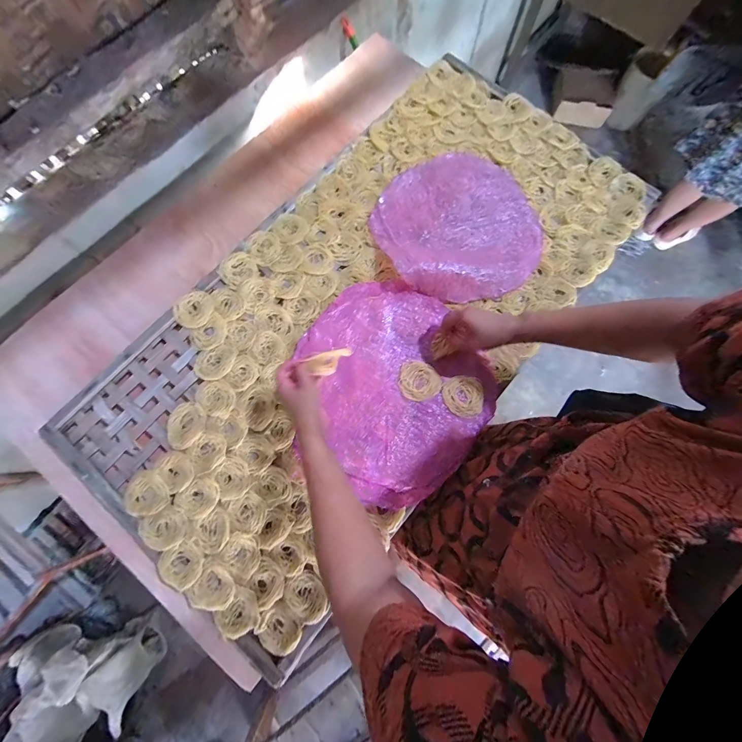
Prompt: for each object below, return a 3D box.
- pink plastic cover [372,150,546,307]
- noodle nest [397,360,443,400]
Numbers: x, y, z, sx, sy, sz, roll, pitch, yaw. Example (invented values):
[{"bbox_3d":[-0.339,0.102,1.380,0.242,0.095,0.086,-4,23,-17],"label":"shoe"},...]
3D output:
[{"bbox_3d":[0.182,-0.311,0.660,0.336,0.046,0.336,-13,77,-4],"label":"pink plastic cover"},{"bbox_3d":[0.091,0.018,0.596,0.078,0.007,0.069,10,76,2],"label":"noodle nest"}]

